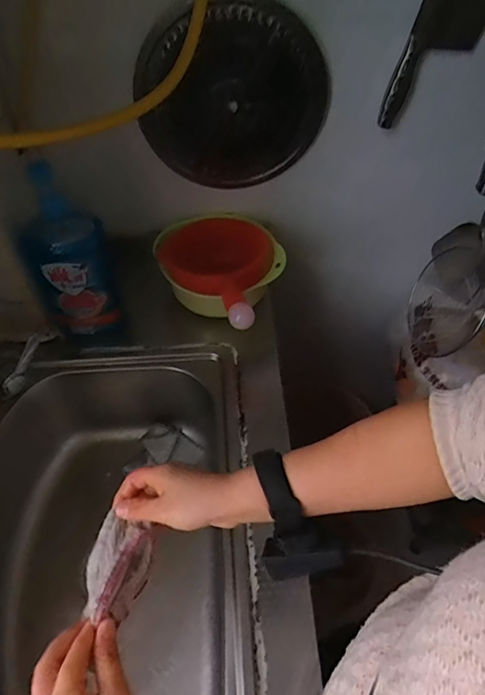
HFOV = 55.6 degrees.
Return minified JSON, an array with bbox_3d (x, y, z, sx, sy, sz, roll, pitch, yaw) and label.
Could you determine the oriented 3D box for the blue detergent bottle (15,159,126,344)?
[{"bbox_3d":[-0.251,-0.119,0.677,0.120,0.276,0.072,-19,54,-16],"label":"blue detergent bottle"}]

